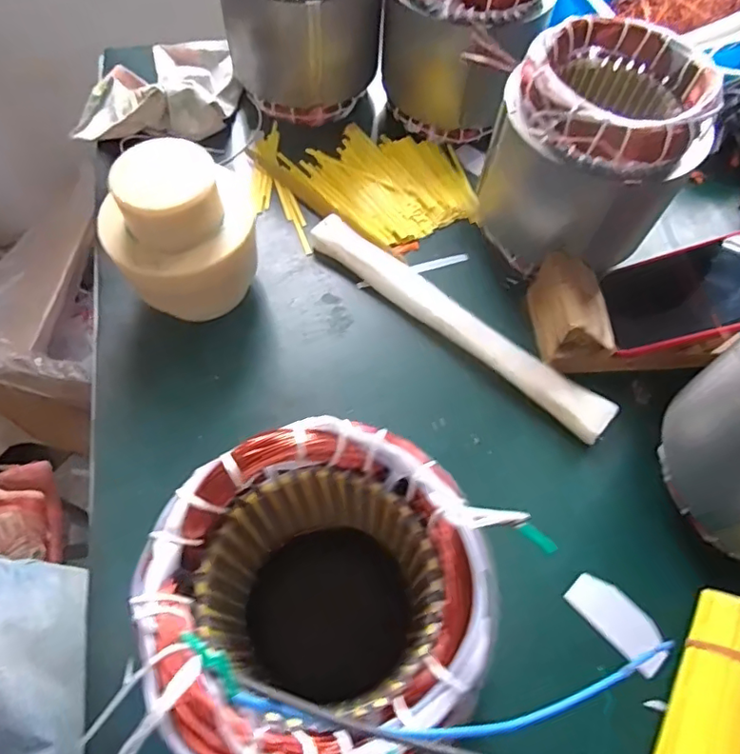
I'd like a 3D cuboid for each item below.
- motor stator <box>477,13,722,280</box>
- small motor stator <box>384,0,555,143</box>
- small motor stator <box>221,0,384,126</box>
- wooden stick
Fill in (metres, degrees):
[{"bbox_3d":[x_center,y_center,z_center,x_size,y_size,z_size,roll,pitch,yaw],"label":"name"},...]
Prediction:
[{"bbox_3d":[0.185,-0.181,0.463,0.139,0.159,0.138,1,62,-2],"label":"motor stator"},{"bbox_3d":[0.092,-0.347,0.543,0.154,0.157,0.145,6,62,0],"label":"small motor stator"},{"bbox_3d":[-0.068,-0.371,0.548,0.148,0.157,0.138,-12,63,-9],"label":"small motor stator"},{"bbox_3d":[0.070,-0.049,0.475,0.299,0.028,0.032,38,66,16],"label":"wooden stick"}]

